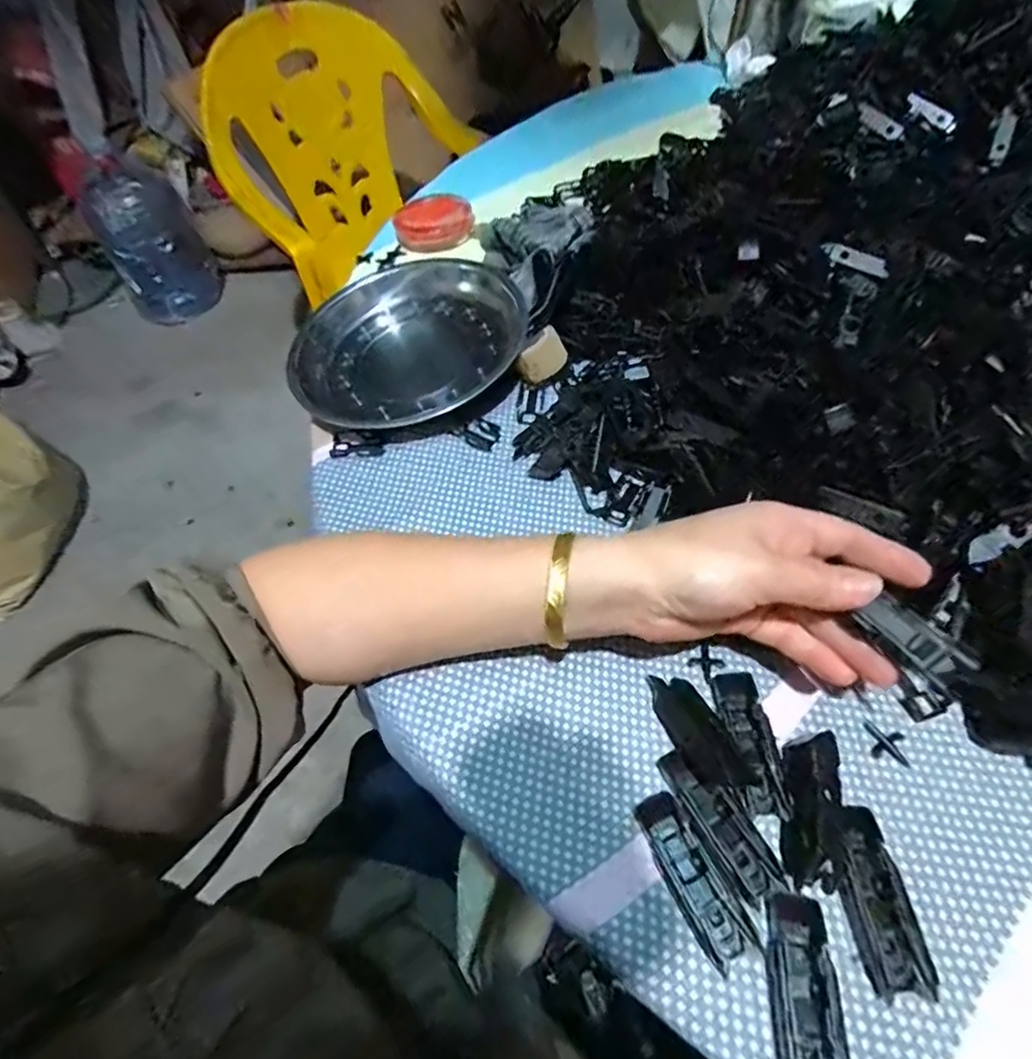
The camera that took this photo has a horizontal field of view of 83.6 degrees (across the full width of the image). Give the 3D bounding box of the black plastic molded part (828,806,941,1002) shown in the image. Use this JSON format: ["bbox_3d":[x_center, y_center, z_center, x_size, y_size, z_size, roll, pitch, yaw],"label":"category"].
[{"bbox_3d":[0.147,0.151,0.237,0.024,0.012,0.066,-8,67,-1],"label":"black plastic molded part"}]

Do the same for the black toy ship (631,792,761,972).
[{"bbox_3d":[0.076,0.150,0.251,0.021,0.011,0.066,-23,56,-11],"label":"black toy ship"}]

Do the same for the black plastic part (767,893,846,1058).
[{"bbox_3d":[0.112,0.182,0.224,0.022,0.013,0.066,4,55,8],"label":"black plastic part"}]

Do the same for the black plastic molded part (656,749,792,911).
[{"bbox_3d":[0.091,0.131,0.261,0.020,0.011,0.068,-26,56,-13],"label":"black plastic molded part"}]

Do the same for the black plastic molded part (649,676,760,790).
[{"bbox_3d":[0.090,0.100,0.288,0.027,0.008,0.063,-20,55,-10],"label":"black plastic molded part"}]

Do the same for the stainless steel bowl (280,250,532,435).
[{"bbox_3d":[-0.084,-0.148,0.454,0.180,0.047,0.171,-2,54,3],"label":"stainless steel bowl"}]

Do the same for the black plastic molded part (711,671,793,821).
[{"bbox_3d":[0.112,0.101,0.279,0.020,0.012,0.067,-4,54,2],"label":"black plastic molded part"}]

